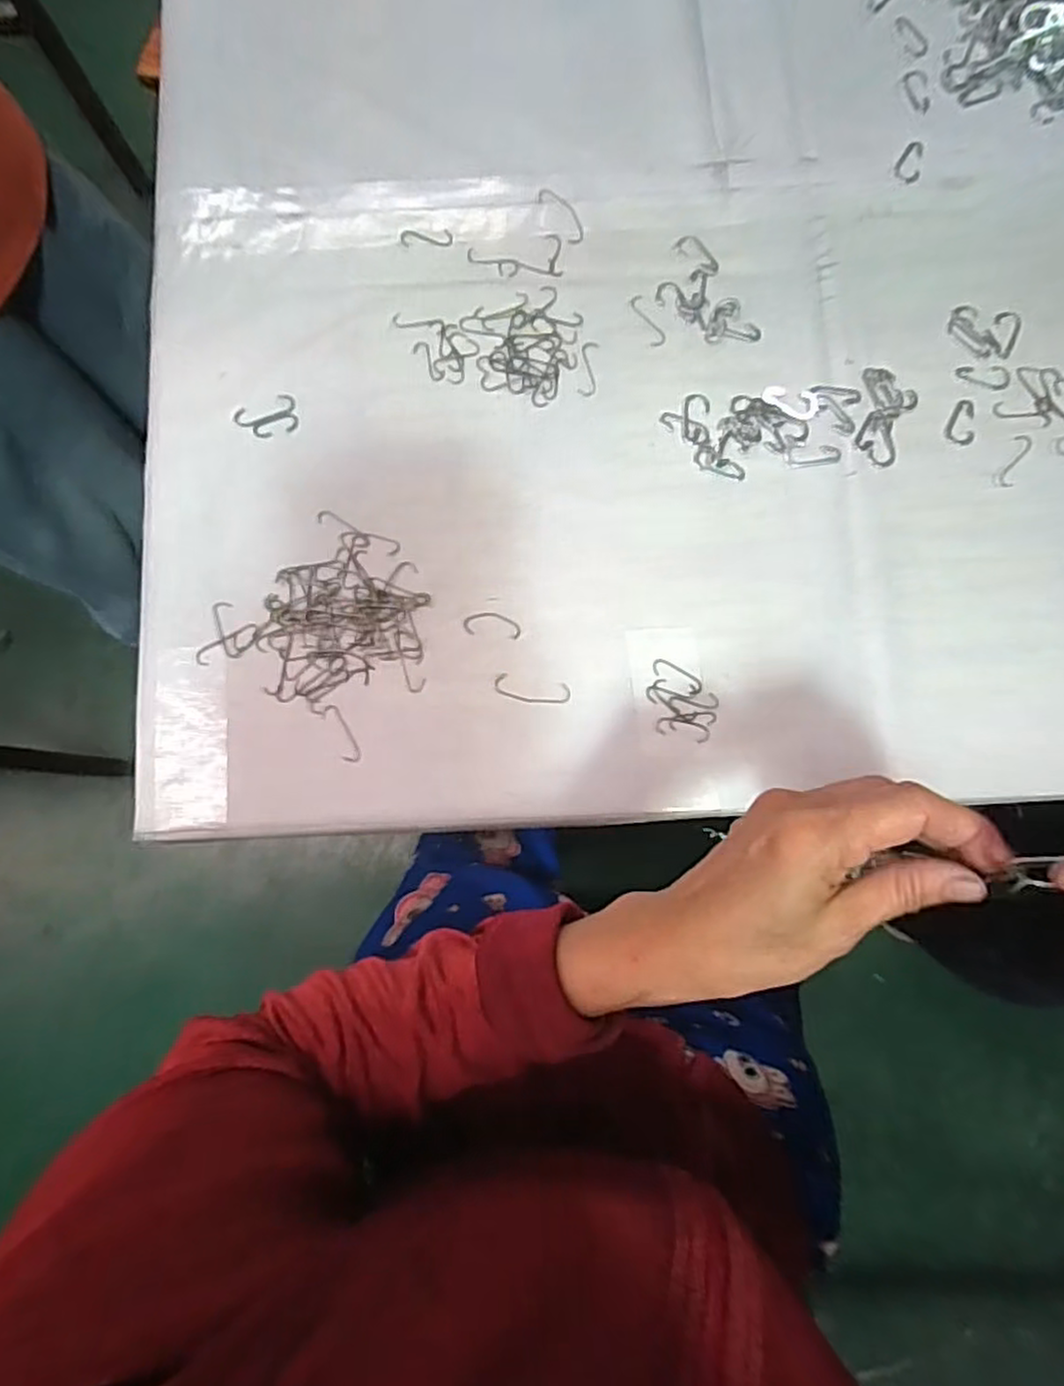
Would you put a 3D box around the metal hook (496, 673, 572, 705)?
[{"bbox_3d":[0.000,-0.002,0.469,0.050,0.004,0.016,9,83,4],"label":"metal hook"}]

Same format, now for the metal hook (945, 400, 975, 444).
[{"bbox_3d":[0.297,-0.189,0.487,0.019,0.004,0.036,9,83,4],"label":"metal hook"}]

